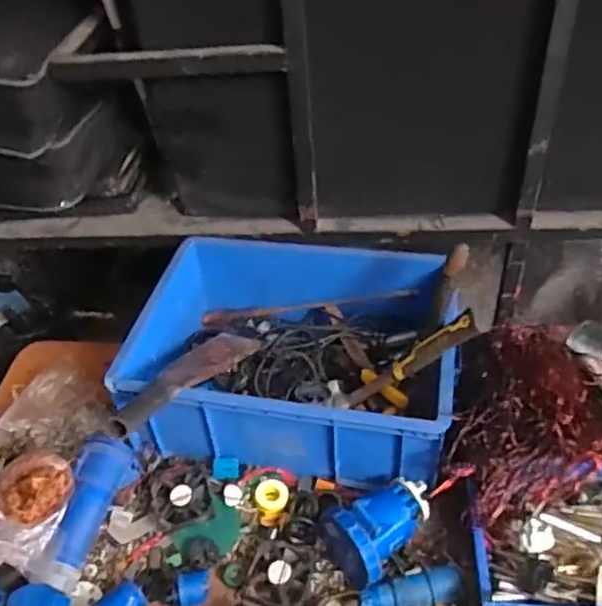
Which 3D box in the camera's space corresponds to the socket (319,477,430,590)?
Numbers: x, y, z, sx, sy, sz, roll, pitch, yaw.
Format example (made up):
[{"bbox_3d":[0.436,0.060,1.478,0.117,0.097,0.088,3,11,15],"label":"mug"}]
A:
[{"bbox_3d":[0.096,0.298,0.860,0.139,0.116,0.101,-28,76,-39],"label":"socket"}]

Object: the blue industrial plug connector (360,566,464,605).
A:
[{"bbox_3d":[0.141,0.369,0.810,0.134,0.049,0.045,-7,42,-2],"label":"blue industrial plug connector"}]

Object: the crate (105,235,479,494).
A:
[{"bbox_3d":[0.000,0.059,1.022,0.461,0.200,0.404,4,42,10],"label":"crate"}]

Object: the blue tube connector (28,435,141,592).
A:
[{"bbox_3d":[-0.291,0.289,0.873,0.073,0.061,0.209,3,42,9],"label":"blue tube connector"}]

